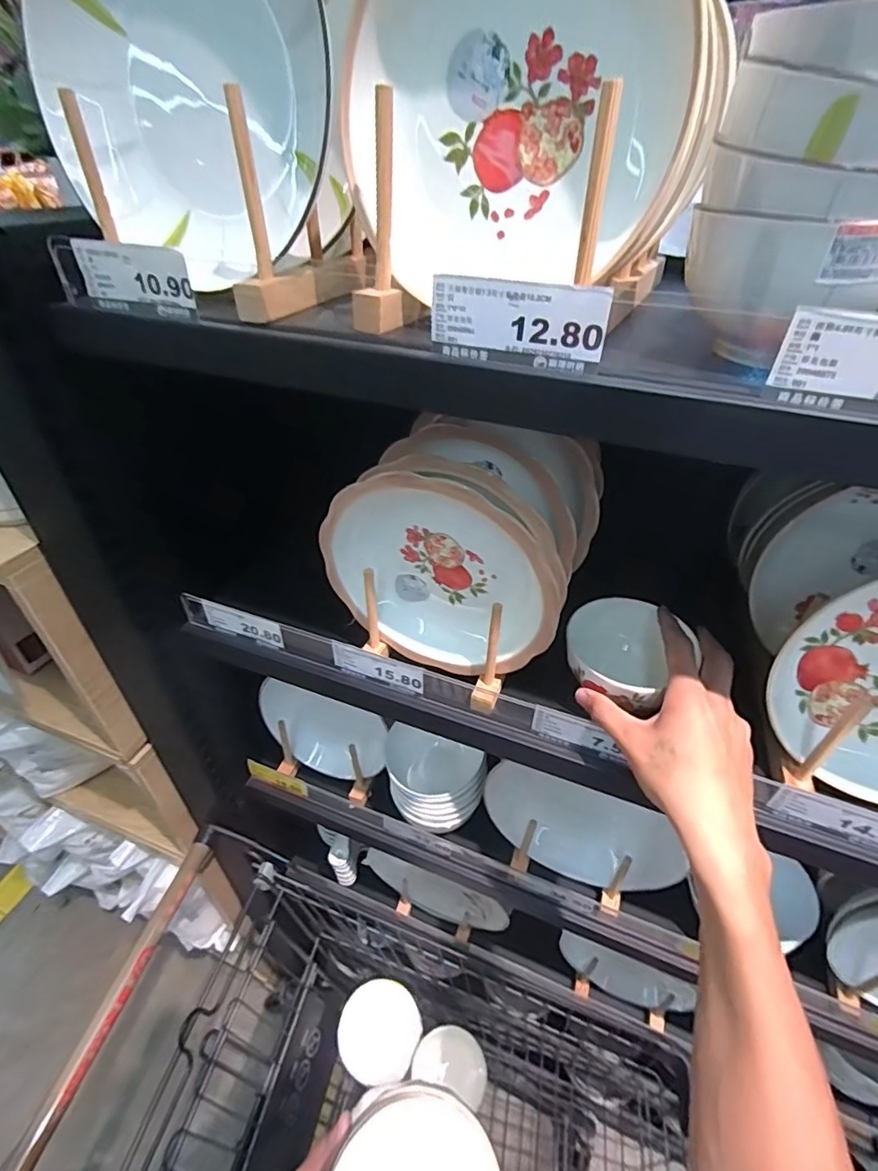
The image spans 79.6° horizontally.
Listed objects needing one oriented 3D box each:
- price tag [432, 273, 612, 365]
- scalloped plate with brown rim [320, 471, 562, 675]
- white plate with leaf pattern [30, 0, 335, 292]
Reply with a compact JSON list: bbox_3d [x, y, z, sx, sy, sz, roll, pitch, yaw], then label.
[{"bbox_3d":[0.039,-0.136,0.268,0.088,0.032,0.004,15,38,15],"label":"price tag"},{"bbox_3d":[0.001,-0.007,0.445,0.200,0.184,0.043,14,41,16],"label":"scalloped plate with brown rim"},{"bbox_3d":[-0.153,-0.302,0.315,0.178,0.189,0.046,21,33,1],"label":"white plate with leaf pattern"}]

